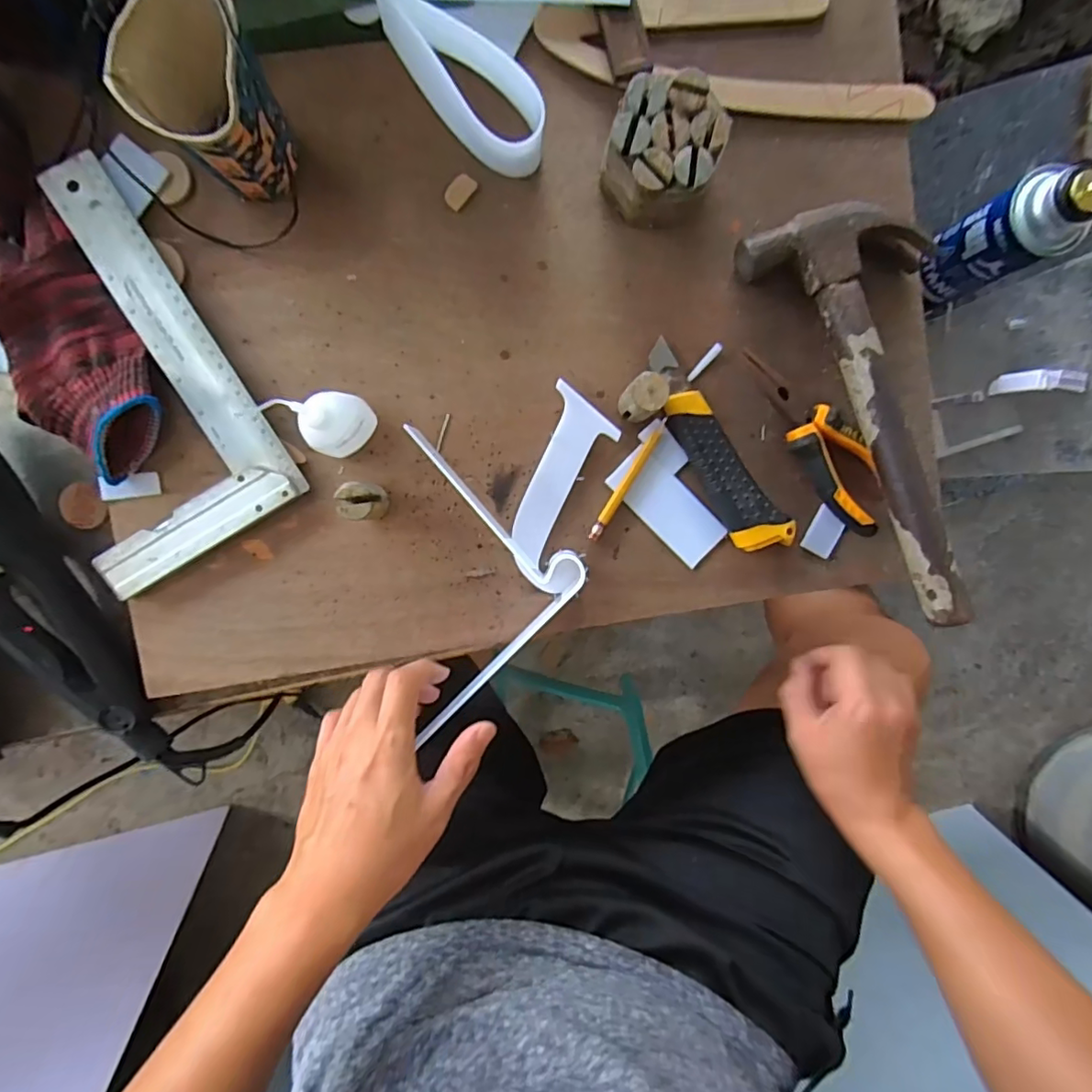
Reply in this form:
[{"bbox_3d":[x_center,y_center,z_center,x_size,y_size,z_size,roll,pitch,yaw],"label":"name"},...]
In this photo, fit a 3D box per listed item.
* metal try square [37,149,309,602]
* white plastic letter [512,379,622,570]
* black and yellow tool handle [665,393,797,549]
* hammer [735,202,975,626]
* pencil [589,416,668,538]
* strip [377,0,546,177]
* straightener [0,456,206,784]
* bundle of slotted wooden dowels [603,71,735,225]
[{"bbox_3d":[-0.292,-0.111,0.397,0.146,0.023,0.255,-30,98,1],"label":"metal try square"},{"bbox_3d":[0.013,-0.047,0.415,0.048,0.011,0.124,17,96,-5],"label":"white plastic letter"},{"bbox_3d":[0.127,-0.051,0.416,0.038,0.017,0.129,-37,97,2],"label":"black and yellow tool handle"},{"bbox_3d":[0.253,-0.104,0.398,0.122,0.046,0.287,-28,93,2],"label":"hammer"},{"bbox_3d":[0.059,-0.048,0.419,0.009,0.006,0.099,31,94,-6],"label":"pencil"},{"bbox_3d":[-0.052,-0.307,0.379,0.052,0.046,0.131,-38,95,1],"label":"strip"},{"bbox_3d":[-0.346,0.046,0.395,0.072,0.057,0.289,-35,95,1],"label":"straightener"},{"bbox_3d":[0.076,-0.257,0.382,0.071,0.051,0.076,21,93,-4],"label":"bundle of slotted wooden dowels"}]

